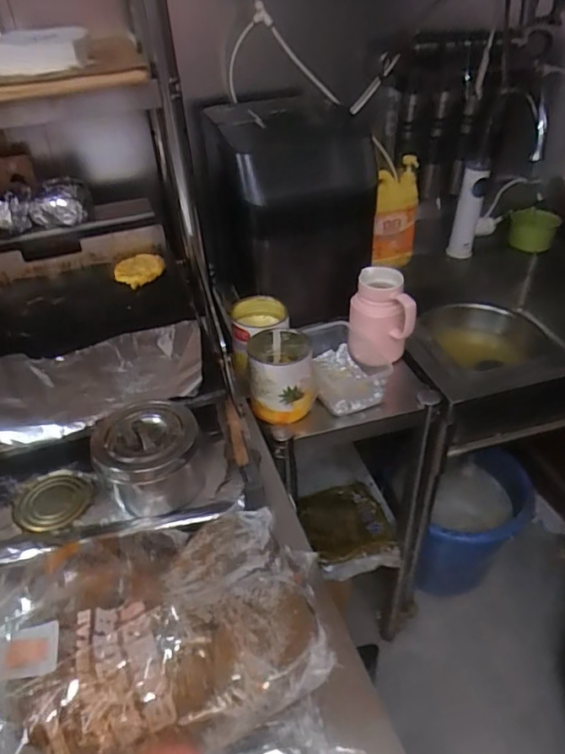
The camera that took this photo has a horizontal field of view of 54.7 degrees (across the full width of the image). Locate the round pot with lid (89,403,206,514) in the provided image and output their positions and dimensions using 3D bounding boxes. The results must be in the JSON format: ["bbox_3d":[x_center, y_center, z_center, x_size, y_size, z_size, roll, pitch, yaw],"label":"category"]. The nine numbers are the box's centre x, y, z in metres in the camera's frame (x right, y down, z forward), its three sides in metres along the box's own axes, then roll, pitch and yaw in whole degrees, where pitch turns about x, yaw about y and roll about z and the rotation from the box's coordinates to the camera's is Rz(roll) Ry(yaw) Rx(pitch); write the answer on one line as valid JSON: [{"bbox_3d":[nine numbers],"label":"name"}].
[{"bbox_3d":[-0.161,0.099,0.662,0.117,0.099,0.122,-6,39,-4],"label":"round pot with lid"}]

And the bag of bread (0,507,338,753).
[{"bbox_3d":[-0.128,0.243,0.522,0.316,0.120,0.205,-10,39,-9],"label":"bag of bread"}]

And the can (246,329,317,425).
[{"bbox_3d":[-0.003,0.001,0.893,0.105,0.115,0.096,-7,39,-5],"label":"can"}]

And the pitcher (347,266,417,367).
[{"bbox_3d":[0.175,-0.097,0.971,0.114,0.167,0.080,8,40,13],"label":"pitcher"}]

